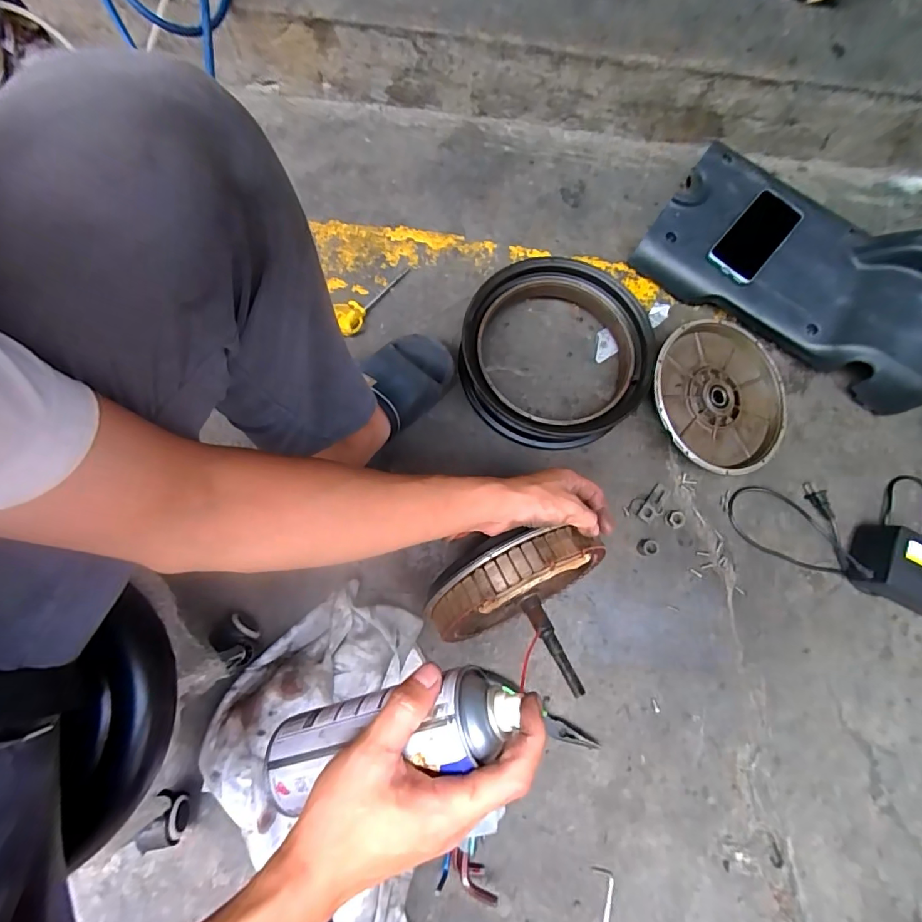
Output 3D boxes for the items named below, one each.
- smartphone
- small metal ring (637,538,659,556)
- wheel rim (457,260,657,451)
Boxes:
[{"bbox_3d":[0.446,-0.340,0.695,0.076,0.016,0.149,40,78,6],"label":"smartphone"},{"bbox_3d":[0.262,0.121,0.648,0.026,0.017,0.023,0,78,-1],"label":"small metal ring"},{"bbox_3d":[0.139,-0.157,0.672,0.256,0.070,0.271,0,78,-1],"label":"wheel rim"}]

